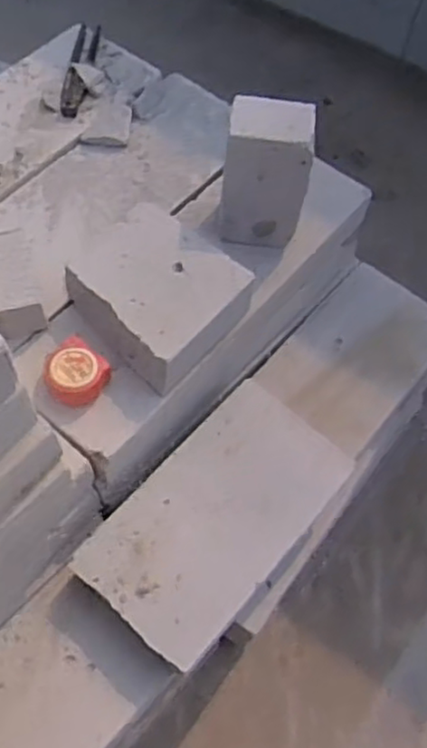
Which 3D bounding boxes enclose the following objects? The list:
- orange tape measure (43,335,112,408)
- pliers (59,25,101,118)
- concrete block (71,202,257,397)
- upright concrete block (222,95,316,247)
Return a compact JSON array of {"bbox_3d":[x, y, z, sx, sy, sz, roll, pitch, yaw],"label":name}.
[{"bbox_3d":[-0.175,-0.001,0.870,0.072,0.038,0.073,36,66,16],"label":"orange tape measure"},{"bbox_3d":[-0.222,-0.512,1.152,0.040,0.019,0.220,5,62,0],"label":"pliers"},{"bbox_3d":[-0.080,-0.107,0.911,0.201,0.070,0.187,36,66,15],"label":"concrete block"},{"bbox_3d":[0.070,-0.273,0.935,0.105,0.193,0.088,5,62,0],"label":"upright concrete block"}]

